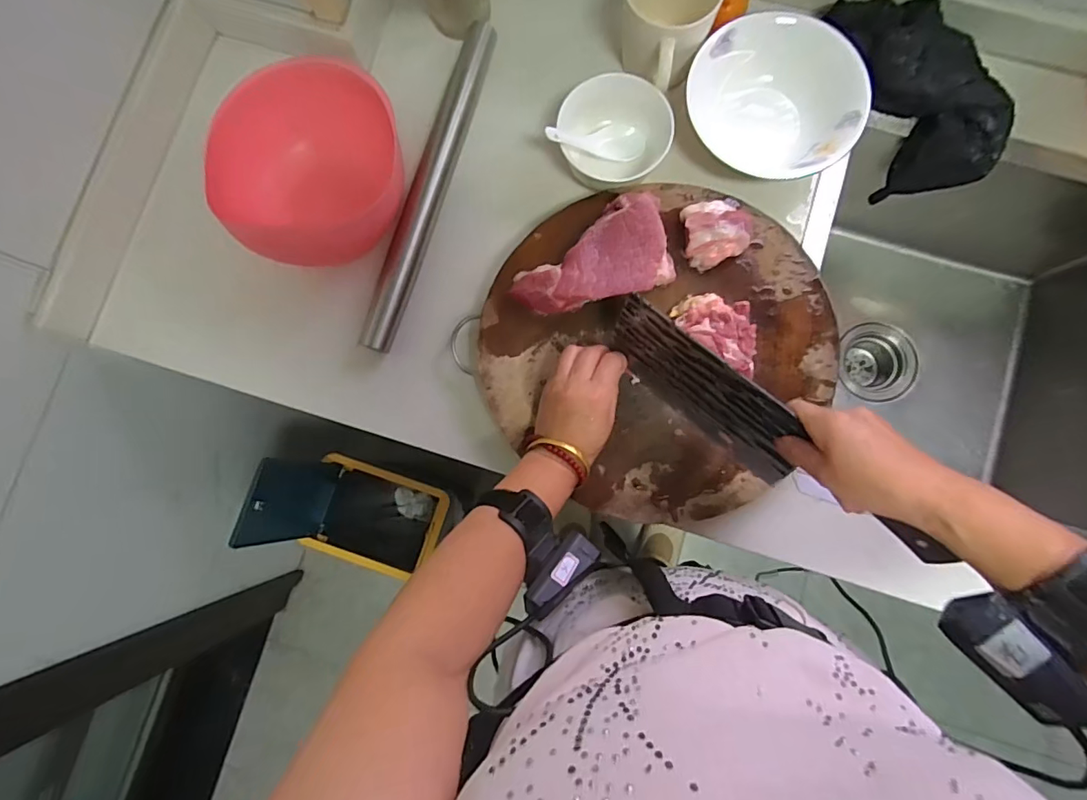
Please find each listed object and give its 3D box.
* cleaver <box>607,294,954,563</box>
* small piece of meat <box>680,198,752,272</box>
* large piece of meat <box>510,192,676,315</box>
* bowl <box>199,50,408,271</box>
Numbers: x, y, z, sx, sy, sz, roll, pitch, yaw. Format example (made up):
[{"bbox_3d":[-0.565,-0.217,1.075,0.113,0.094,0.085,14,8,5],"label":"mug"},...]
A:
[{"bbox_3d":[0.185,0.023,0.437,0.300,0.090,0.024,40,62,13],"label":"cleaver"},{"bbox_3d":[0.168,-0.164,0.498,0.062,0.033,0.062,0,83,2],"label":"small piece of meat"},{"bbox_3d":[0.045,-0.138,0.492,0.152,0.032,0.092,-14,82,1],"label":"large piece of meat"},{"bbox_3d":[-0.233,-0.233,0.519,0.170,0.098,0.161,0,83,2],"label":"bowl"}]

